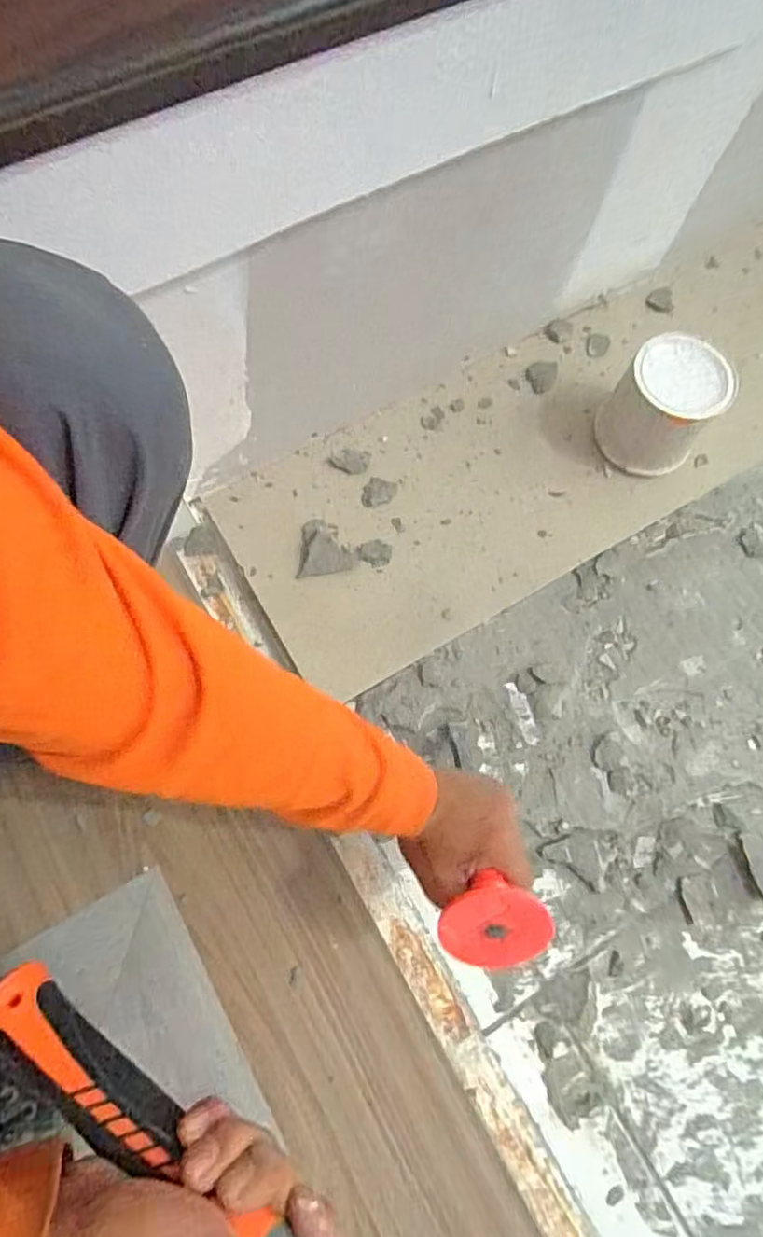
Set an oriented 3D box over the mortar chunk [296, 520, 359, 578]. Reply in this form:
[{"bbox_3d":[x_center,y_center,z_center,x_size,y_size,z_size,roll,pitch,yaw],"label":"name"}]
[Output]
[{"bbox_3d":[-0.060,-0.078,0.657,0.063,0.011,0.062,-7,74,-4],"label":"mortar chunk"}]

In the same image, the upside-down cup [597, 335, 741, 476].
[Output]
[{"bbox_3d":[0.302,-0.227,0.664,0.104,0.111,0.101,1,73,-2],"label":"upside-down cup"}]

